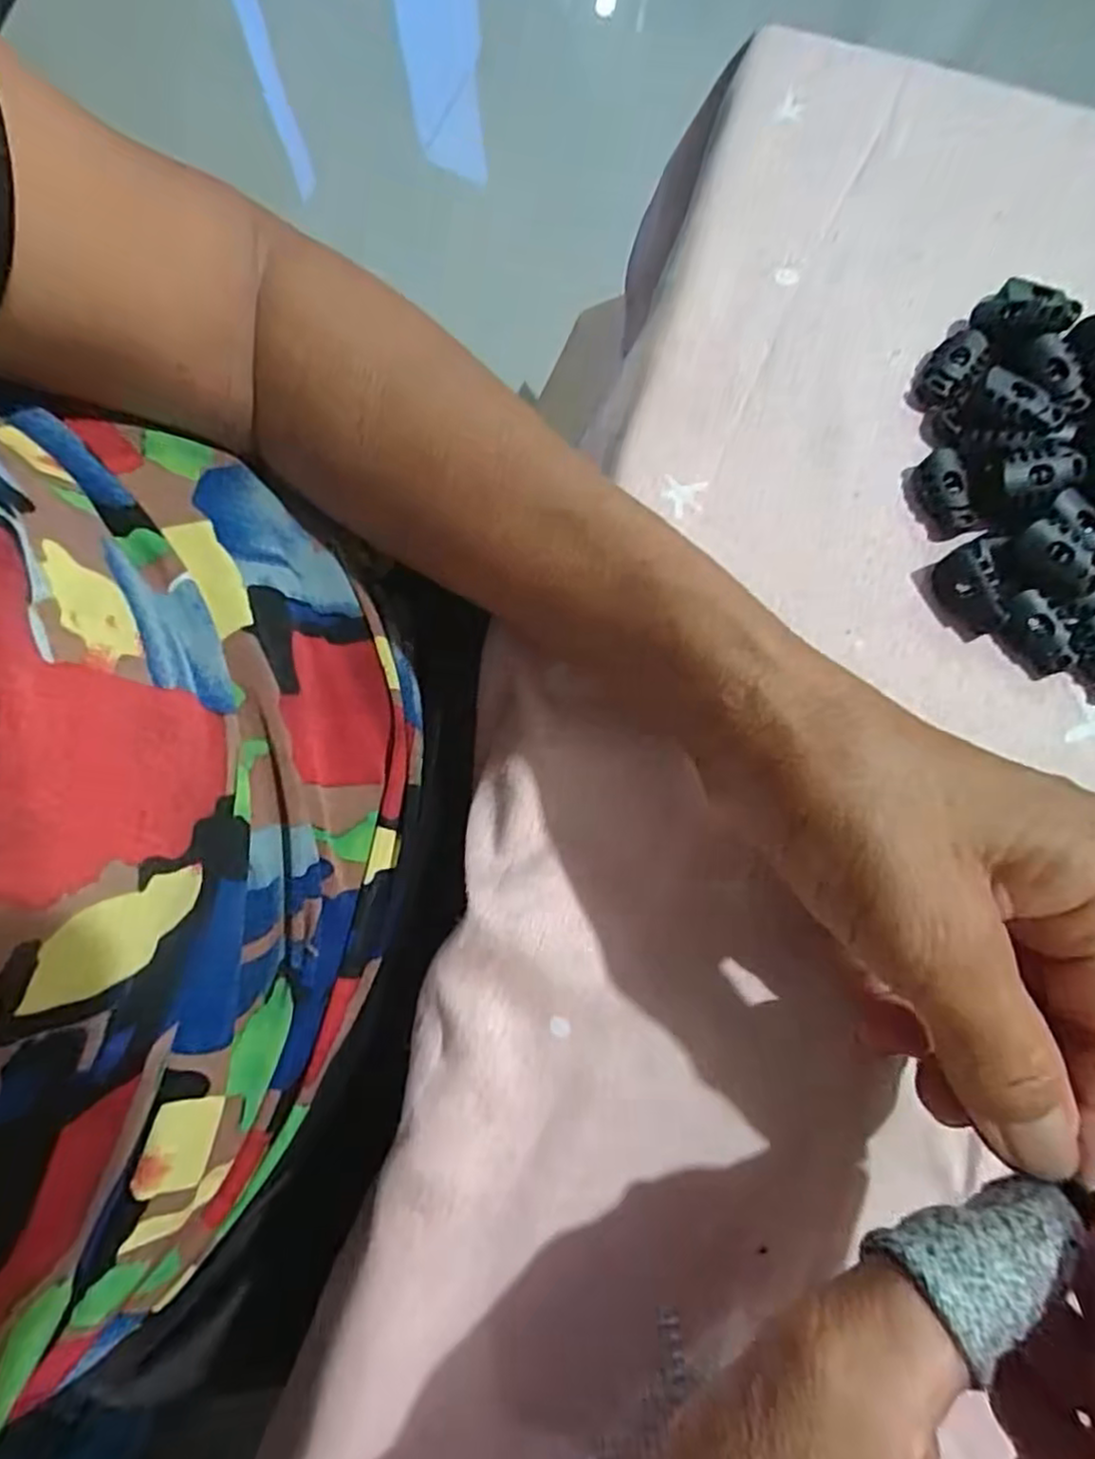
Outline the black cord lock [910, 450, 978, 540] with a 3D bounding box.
[{"bbox_3d":[0.134,-0.079,0.238,0.015,0.011,0.028,-12,79,-4],"label":"black cord lock"}]

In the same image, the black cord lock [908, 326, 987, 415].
[{"bbox_3d":[0.142,-0.127,0.247,0.017,0.011,0.030,37,80,6],"label":"black cord lock"}]

